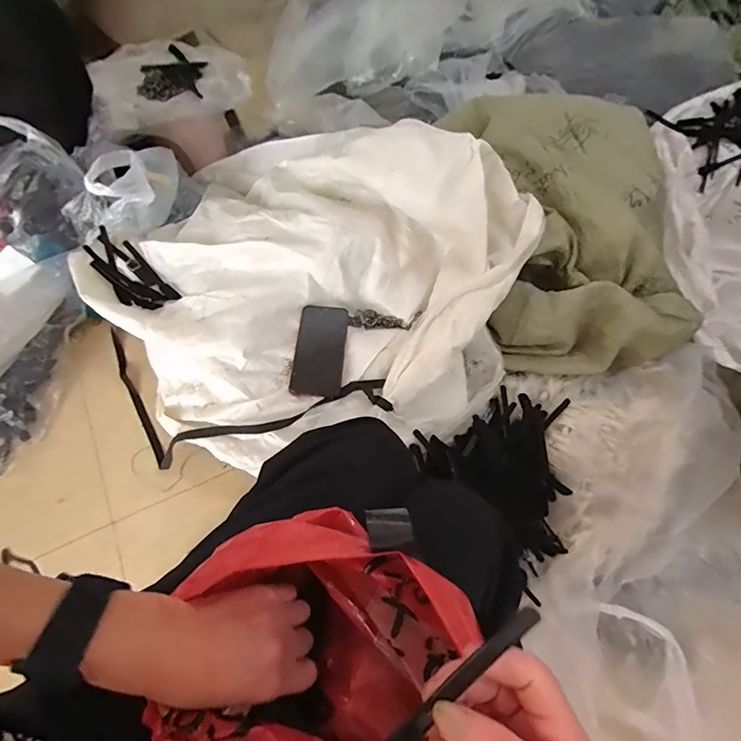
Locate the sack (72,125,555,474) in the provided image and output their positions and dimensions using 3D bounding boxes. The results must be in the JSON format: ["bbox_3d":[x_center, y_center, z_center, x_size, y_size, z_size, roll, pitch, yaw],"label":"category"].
[{"bbox_3d":[-0.115,-0.150,0.743,0.689,0.256,0.590,34,66,16],"label":"sack"}]

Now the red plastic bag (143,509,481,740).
[{"bbox_3d":[-0.026,0.201,0.295,0.205,0.111,0.173,29,65,14],"label":"red plastic bag"}]

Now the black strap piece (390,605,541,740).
[{"bbox_3d":[0.026,0.165,0.216,0.144,0.007,0.016,-48,70,7],"label":"black strap piece"}]

